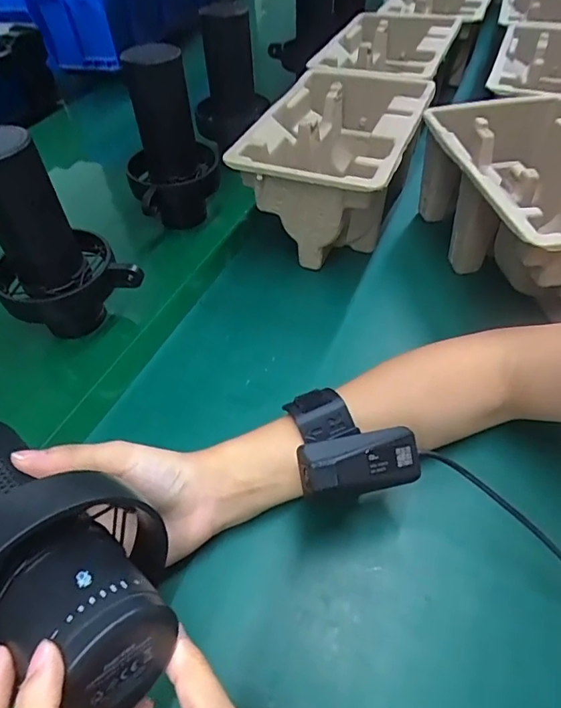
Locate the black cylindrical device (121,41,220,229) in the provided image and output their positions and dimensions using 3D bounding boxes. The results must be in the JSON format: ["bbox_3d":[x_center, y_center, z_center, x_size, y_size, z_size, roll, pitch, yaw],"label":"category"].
[{"bbox_3d":[-0.115,-0.214,0.494,0.092,0.171,0.076,-9,50,-8],"label":"black cylindrical device"}]

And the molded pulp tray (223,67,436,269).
[{"bbox_3d":[0.061,-0.201,0.503,0.141,0.106,0.230,17,51,14],"label":"molded pulp tray"}]

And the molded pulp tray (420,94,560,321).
[{"bbox_3d":[0.228,-0.137,0.445,0.152,0.105,0.228,-6,49,-5],"label":"molded pulp tray"}]

